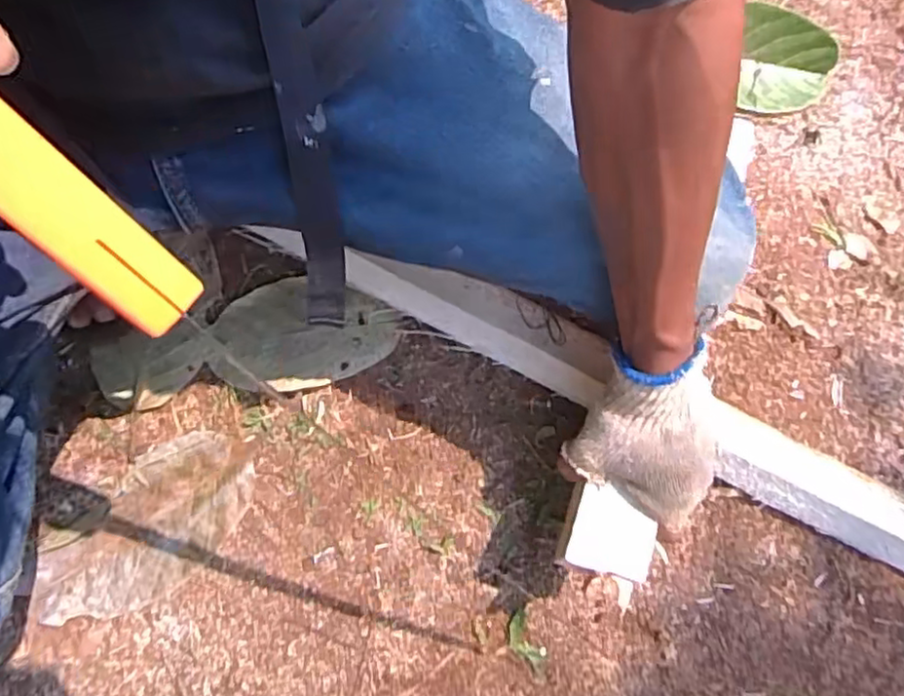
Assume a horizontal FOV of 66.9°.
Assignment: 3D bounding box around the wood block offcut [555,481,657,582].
[{"bbox_3d":[0.108,0.126,0.468,0.060,0.013,0.055,14,77,4],"label":"wood block offcut"}]

